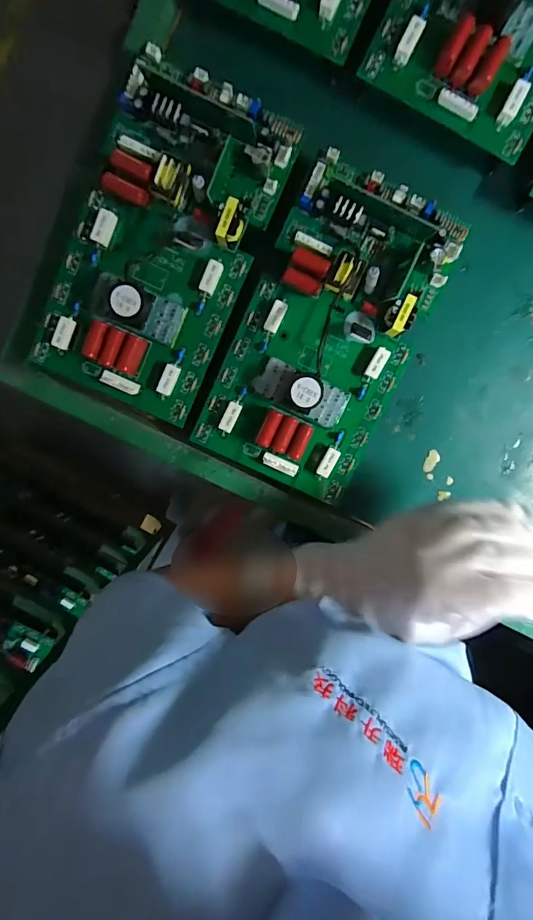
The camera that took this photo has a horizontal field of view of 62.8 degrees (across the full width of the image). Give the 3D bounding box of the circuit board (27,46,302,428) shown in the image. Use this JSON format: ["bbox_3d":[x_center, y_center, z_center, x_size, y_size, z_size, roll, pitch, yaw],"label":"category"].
[{"bbox_3d":[-0.075,-0.149,0.304,0.119,0.034,0.225,24,99,-3],"label":"circuit board"}]

